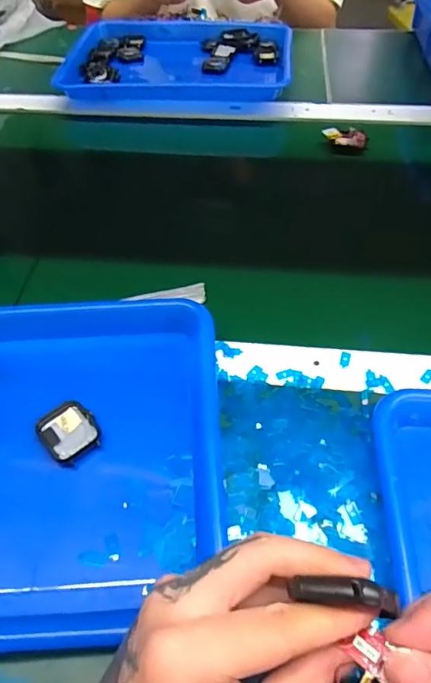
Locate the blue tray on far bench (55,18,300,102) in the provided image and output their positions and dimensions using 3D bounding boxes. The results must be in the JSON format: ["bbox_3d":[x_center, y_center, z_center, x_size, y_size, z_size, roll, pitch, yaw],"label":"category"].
[{"bbox_3d":[-0.051,-0.436,0.743,0.332,0.034,0.240,3,53,4],"label":"blue tray on far bench"}]

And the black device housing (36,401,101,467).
[{"bbox_3d":[-0.108,0.069,0.360,0.039,0.014,0.043,-31,58,-20],"label":"black device housing"}]

